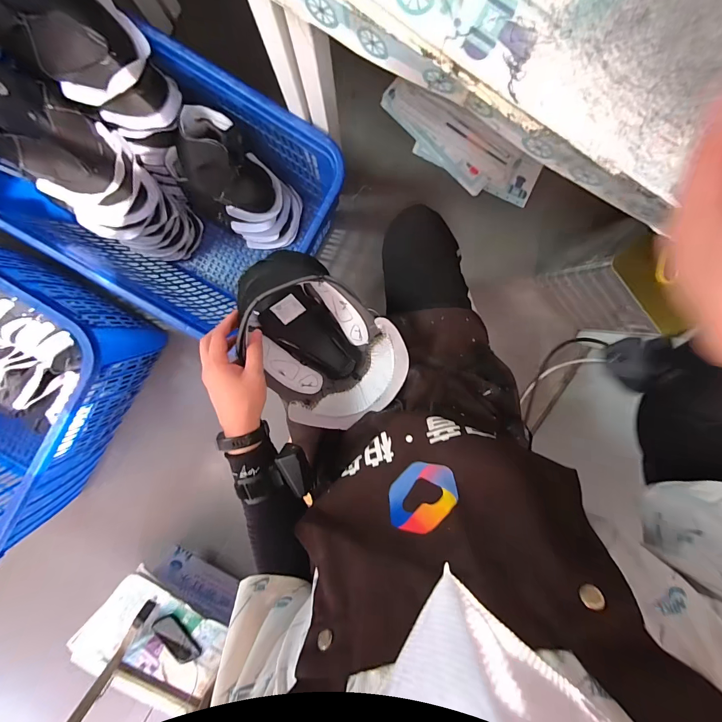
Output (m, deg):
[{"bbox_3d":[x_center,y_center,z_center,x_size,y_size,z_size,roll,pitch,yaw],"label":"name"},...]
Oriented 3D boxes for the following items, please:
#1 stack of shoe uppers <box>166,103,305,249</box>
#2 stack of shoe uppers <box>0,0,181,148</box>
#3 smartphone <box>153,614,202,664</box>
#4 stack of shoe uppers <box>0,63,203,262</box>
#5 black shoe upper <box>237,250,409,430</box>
[{"bbox_3d":[-0.338,-0.467,0.924,0.291,0.302,0.209,36,97,-5],"label":"stack of shoe uppers"},{"bbox_3d":[-0.531,-0.610,0.673,0.142,0.397,0.192,42,96,28],"label":"stack of shoe uppers"},{"bbox_3d":[-0.575,0.870,1.063,0.084,0.012,0.171,-29,98,4],"label":"smartphone"},{"bbox_3d":[-0.635,-0.435,0.855,0.218,0.538,0.202,-34,74,4],"label":"stack of shoe uppers"},{"bbox_3d":[-0.069,-0.021,0.506,0.278,0.119,0.190,41,95,-4],"label":"black shoe upper"}]

